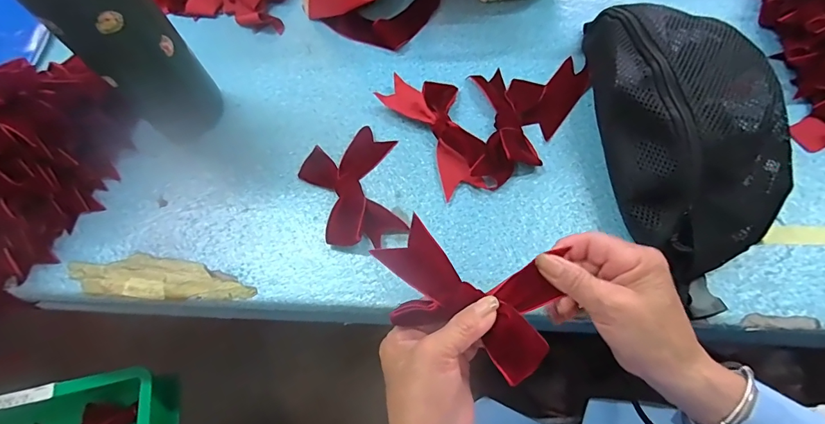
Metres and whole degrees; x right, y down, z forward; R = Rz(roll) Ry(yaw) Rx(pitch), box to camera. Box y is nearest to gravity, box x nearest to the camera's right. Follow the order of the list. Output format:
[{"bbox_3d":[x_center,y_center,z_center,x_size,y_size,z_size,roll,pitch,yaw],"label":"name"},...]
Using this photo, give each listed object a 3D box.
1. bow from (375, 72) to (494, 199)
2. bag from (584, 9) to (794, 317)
[{"bbox_3d":[0.032,-0.091,0.435,0.074,0.020,0.157,-30,67,-9],"label":"bow"},{"bbox_3d":[0.250,-0.084,0.375,0.147,0.085,0.281,-4,65,3],"label":"bag"}]

